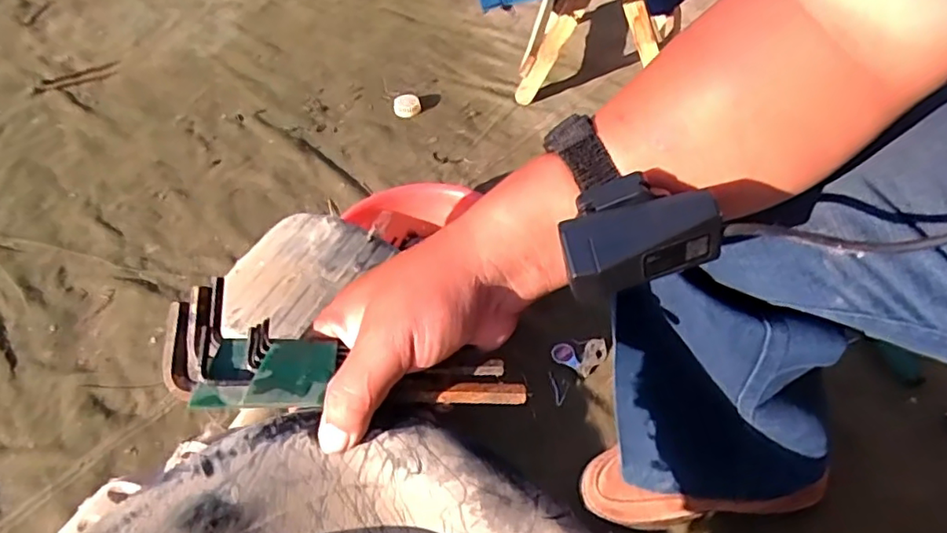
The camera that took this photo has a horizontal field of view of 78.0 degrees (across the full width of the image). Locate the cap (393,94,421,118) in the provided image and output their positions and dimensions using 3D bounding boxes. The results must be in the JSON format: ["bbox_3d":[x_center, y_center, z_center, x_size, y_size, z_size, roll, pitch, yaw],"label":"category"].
[{"bbox_3d":[-0.129,-0.307,1.127,0.052,0.042,0.042,-17,50,-12],"label":"cap"}]

